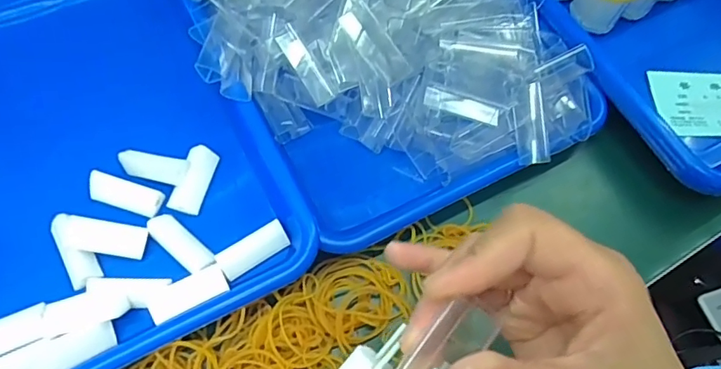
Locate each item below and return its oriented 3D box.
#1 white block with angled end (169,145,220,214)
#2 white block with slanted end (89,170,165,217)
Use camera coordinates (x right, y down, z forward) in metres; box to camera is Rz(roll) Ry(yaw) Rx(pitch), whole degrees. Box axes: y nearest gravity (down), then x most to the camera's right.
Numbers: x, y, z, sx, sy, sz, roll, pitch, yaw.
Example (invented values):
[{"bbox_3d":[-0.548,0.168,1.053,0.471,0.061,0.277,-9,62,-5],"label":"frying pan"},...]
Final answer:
[{"bbox_3d":[-0.112,-0.003,0.342,0.019,0.015,0.047,16,64,4],"label":"white block with angled end"},{"bbox_3d":[-0.155,0.006,0.331,0.046,0.013,0.018,16,64,4],"label":"white block with slanted end"}]

